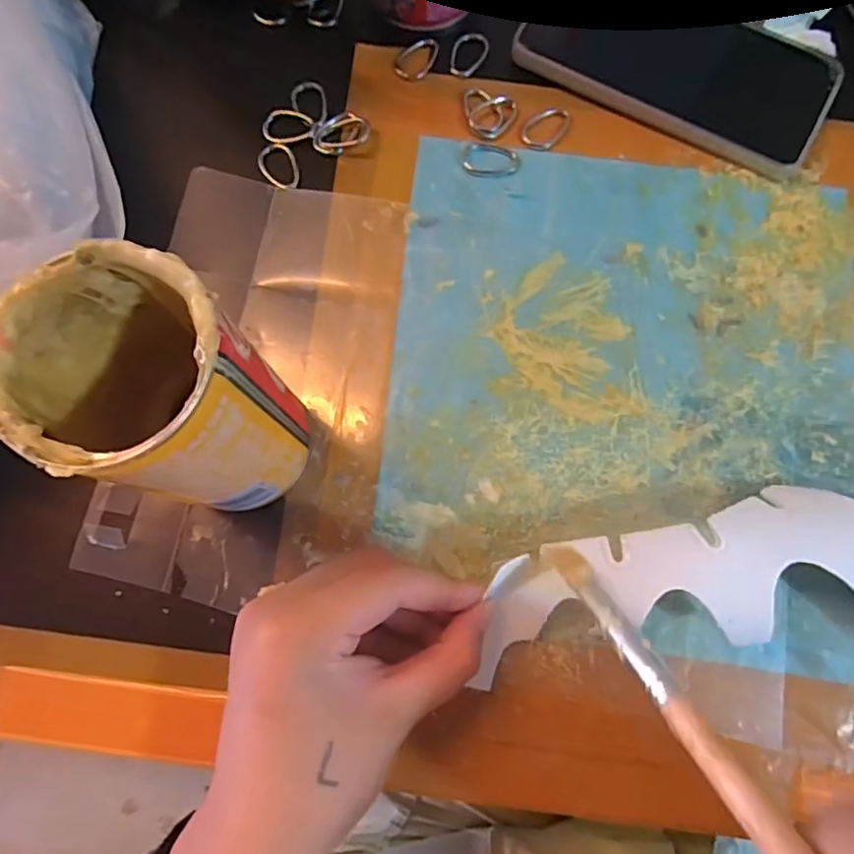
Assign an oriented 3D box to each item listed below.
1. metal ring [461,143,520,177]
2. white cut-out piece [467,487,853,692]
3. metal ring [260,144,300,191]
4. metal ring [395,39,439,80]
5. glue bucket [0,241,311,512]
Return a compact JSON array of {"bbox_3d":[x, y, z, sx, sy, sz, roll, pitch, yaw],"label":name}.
[{"bbox_3d":[0.034,-0.139,0.300,0.030,0.004,0.019,15,78,4],"label":"metal ring"},{"bbox_3d":[0.119,0.063,0.234,0.195,0.026,0.062,-6,77,1],"label":"white cut-out piece"},{"bbox_3d":[-0.076,-0.136,0.297,0.018,0.004,0.026,-29,79,-6],"label":"metal ring"},{"bbox_3d":[-0.005,-0.202,0.313,0.017,0.009,0.027,31,79,7],"label":"metal ring"},{"bbox_3d":[-0.084,-0.006,0.205,0.061,0.124,0.058,0,77,0],"label":"glue bucket"}]

